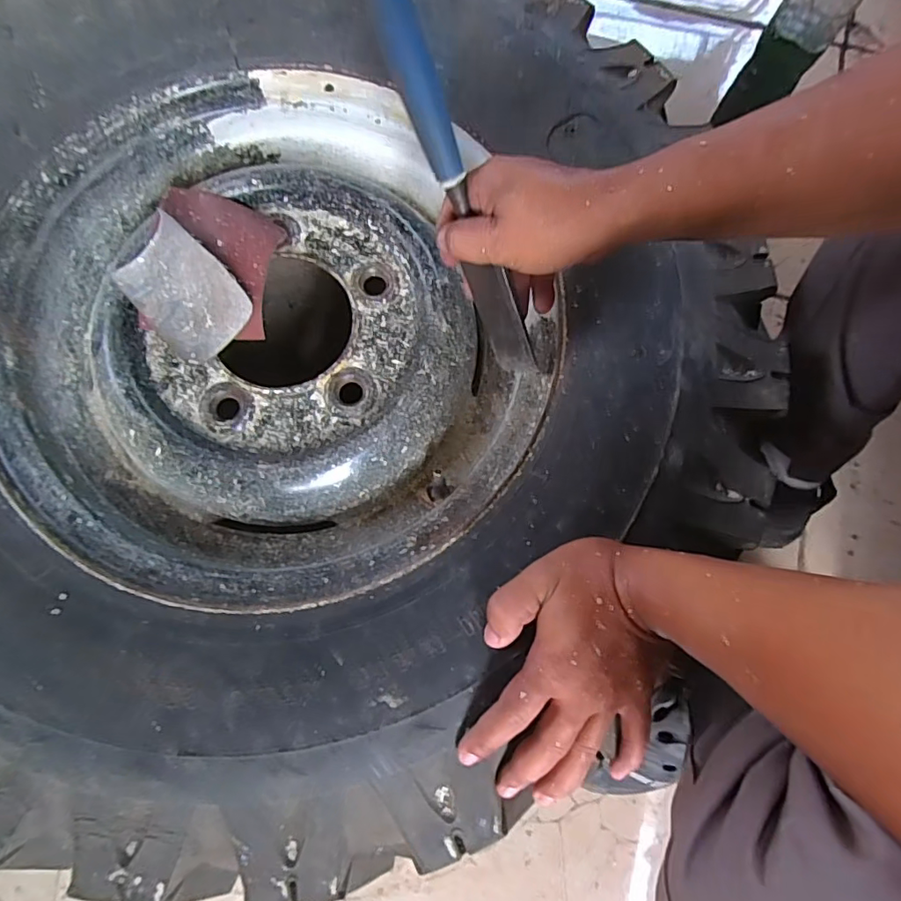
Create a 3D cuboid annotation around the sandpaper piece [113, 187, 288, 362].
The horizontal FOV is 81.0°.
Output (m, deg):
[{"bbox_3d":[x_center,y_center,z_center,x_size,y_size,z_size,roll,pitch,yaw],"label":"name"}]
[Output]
[{"bbox_3d":[-0.197,-0.142,0.412,0.116,0.037,0.138,8,76,0],"label":"sandpaper piece"}]

